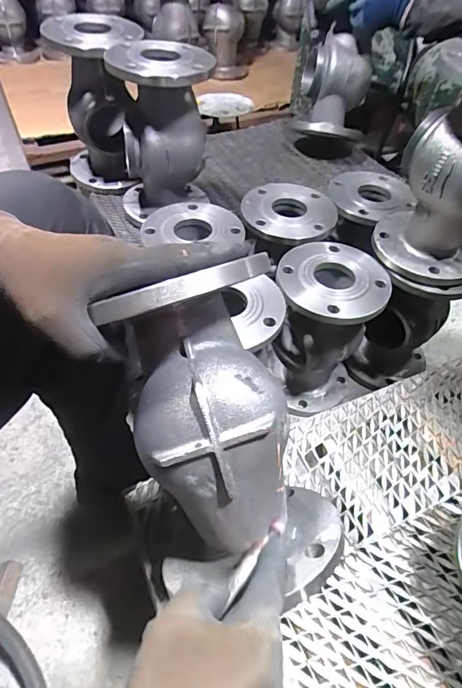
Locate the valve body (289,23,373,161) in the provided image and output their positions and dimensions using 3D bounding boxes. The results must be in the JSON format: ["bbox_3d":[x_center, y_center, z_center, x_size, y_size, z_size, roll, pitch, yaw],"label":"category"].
[{"bbox_3d":[0.253,-0.618,1.061,0.164,0.227,0.212,11,50,8],"label":"valve body"}]

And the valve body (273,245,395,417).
[{"bbox_3d":[0.159,-0.025,0.770,0.171,0.272,0.173,5,50,2],"label":"valve body"}]

